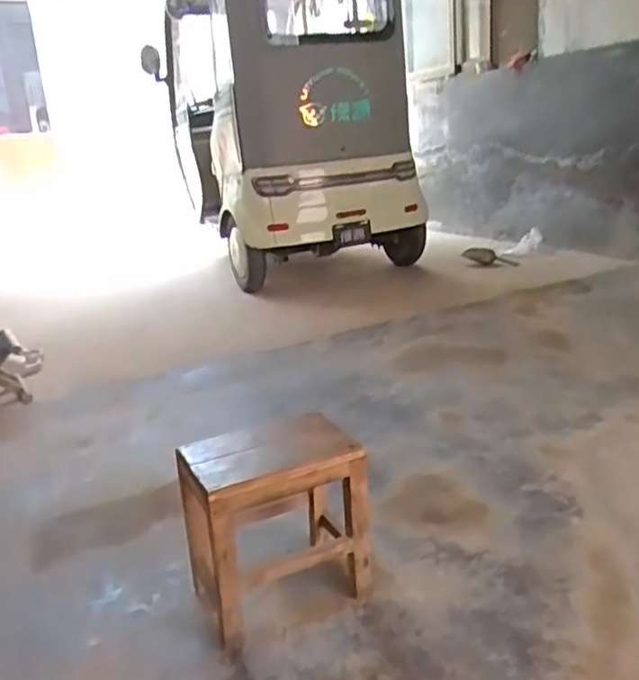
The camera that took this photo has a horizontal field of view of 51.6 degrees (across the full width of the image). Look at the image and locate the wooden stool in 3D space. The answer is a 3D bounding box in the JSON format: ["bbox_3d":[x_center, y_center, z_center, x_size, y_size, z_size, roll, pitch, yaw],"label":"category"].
[{"bbox_3d":[-0.074,0.301,1.133,0.277,0.266,0.186,-12,20,-23],"label":"wooden stool"}]

